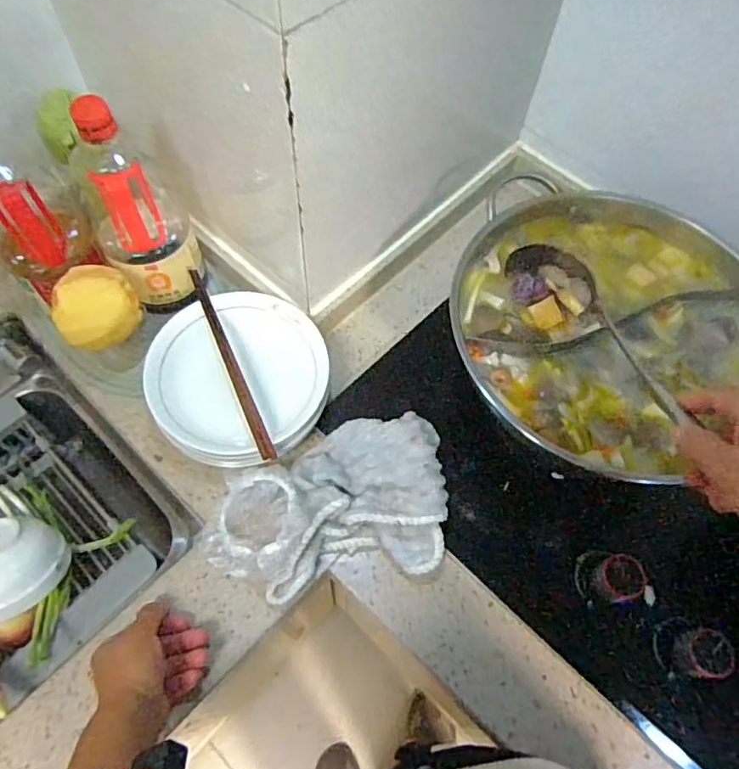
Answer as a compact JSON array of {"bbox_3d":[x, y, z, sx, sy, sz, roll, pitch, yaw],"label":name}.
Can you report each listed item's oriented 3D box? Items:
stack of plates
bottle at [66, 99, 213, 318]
[{"bbox_3d":[-0.140,-0.004,0.638,0.190,0.065,0.198,22,64,8],"label":"stack of plates"},{"bbox_3d":[-0.257,-0.191,0.626,0.104,0.237,0.103,-22,66,-13],"label":"bottle"}]

